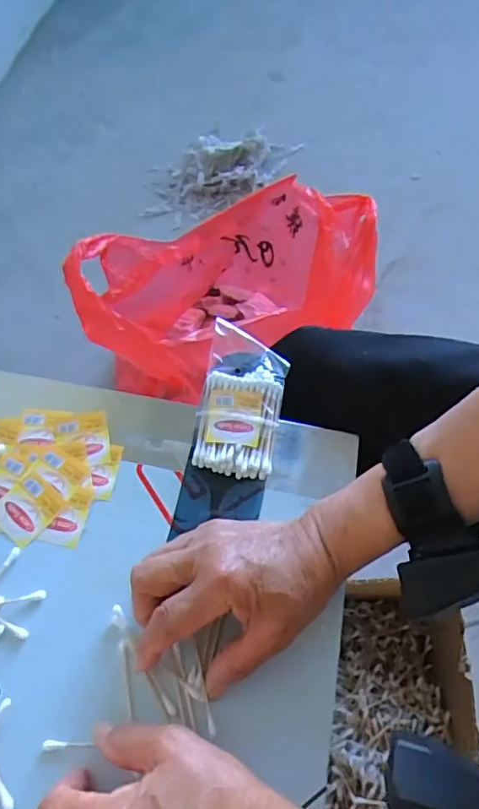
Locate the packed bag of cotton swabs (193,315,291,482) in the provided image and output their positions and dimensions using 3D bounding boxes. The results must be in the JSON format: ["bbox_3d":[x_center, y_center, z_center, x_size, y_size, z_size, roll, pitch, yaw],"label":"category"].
[{"bbox_3d":[0.002,-0.006,0.426,0.061,0.019,0.122,7,61,3],"label":"packed bag of cotton swabs"}]

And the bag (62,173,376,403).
[{"bbox_3d":[-0.025,-0.160,0.841,0.417,0.270,0.279,-30,66,-16],"label":"bag"}]

